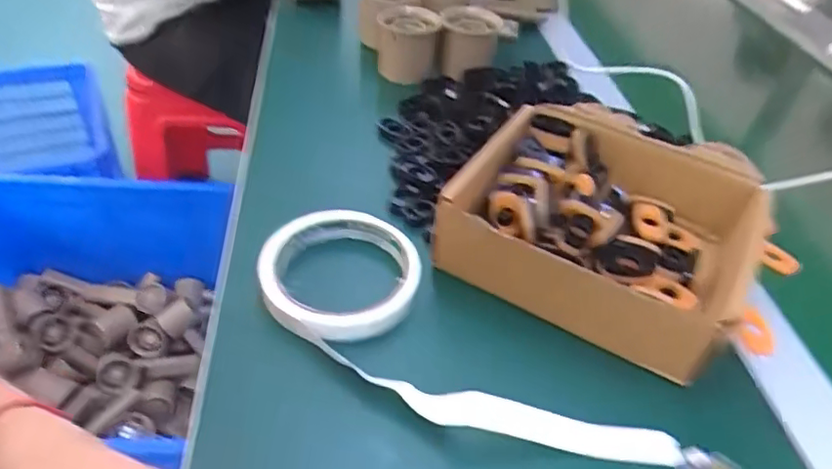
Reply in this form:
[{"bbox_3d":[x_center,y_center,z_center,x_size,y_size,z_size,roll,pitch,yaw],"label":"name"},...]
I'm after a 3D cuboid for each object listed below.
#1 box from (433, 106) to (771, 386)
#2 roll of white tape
[{"bbox_3d":[0.127,-0.015,0.375,0.167,0.056,0.178,28,46,22],"label":"box"},{"bbox_3d":[0.012,0.053,0.318,0.257,0.018,0.091,29,47,23],"label":"roll of white tape"}]

